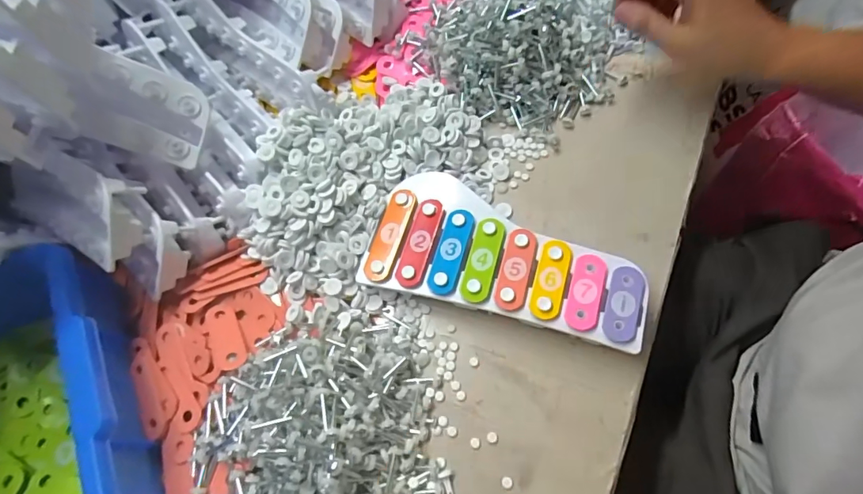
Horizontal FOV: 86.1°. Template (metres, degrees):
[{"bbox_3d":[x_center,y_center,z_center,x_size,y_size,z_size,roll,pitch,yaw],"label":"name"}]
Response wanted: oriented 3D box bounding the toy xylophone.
[{"bbox_3d":[0.060,0.005,0.389,0.228,0.043,0.113,13,68,14],"label":"toy xylophone"}]

